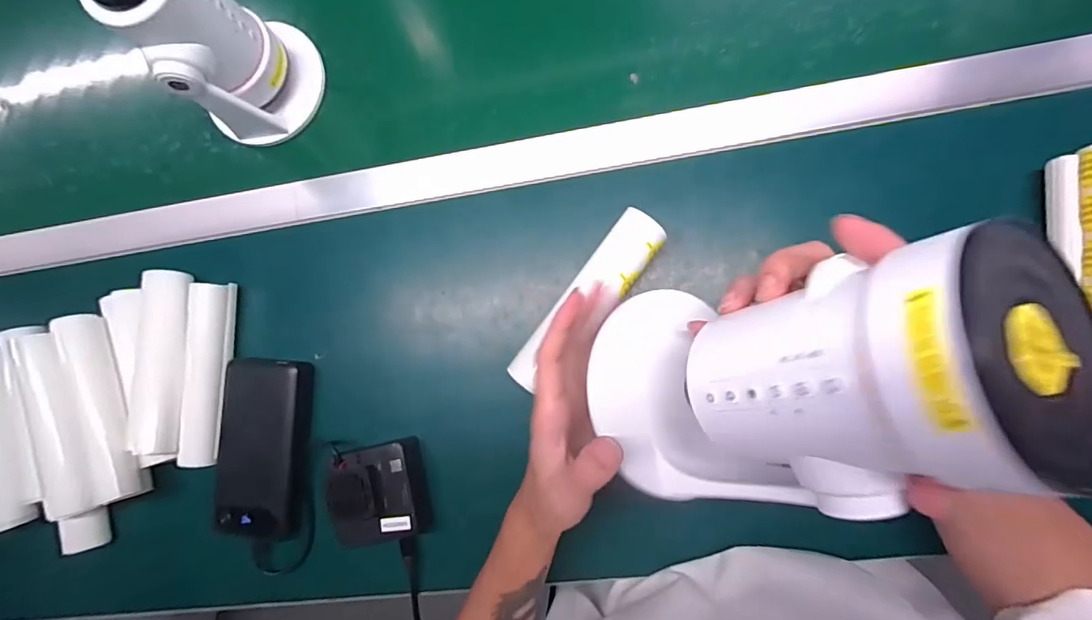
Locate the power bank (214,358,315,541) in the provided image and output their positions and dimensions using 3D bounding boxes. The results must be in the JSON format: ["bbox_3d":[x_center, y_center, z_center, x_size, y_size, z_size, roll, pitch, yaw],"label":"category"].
[{"bbox_3d":[-0.255,0.124,0.453,0.077,0.031,0.155,2,86,7],"label":"power bank"}]

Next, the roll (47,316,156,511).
[{"bbox_3d":[-0.388,0.083,0.436,0.039,0.031,0.167,-17,84,5],"label":"roll"}]

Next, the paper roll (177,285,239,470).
[{"bbox_3d":[-0.306,0.057,0.452,0.031,0.030,0.160,-1,86,7],"label":"paper roll"}]

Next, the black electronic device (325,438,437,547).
[{"bbox_3d":[-0.141,0.156,0.423,0.068,0.055,0.084,-13,85,6],"label":"black electronic device"}]

